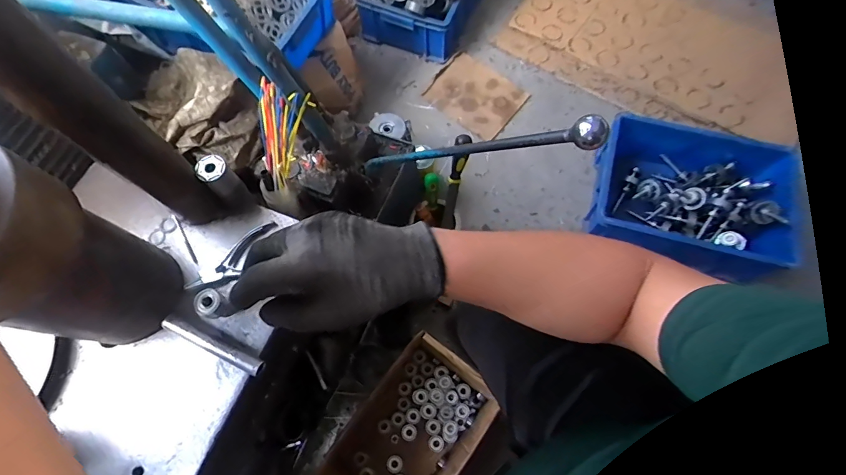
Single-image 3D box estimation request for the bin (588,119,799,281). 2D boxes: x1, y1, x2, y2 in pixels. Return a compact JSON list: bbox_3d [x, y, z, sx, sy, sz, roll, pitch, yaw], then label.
[{"bbox_3d":[0.601,-0.101,0.958,0.380,0.112,0.297,14,70,8],"label":"bin"}]

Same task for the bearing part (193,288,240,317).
[{"bbox_3d":[-0.254,0.076,0.490,0.031,0.009,0.031,-43,73,-13],"label":"bearing part"}]

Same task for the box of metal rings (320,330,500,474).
[{"bbox_3d":[-0.020,0.364,0.770,0.190,0.183,0.300,35,74,15],"label":"box of metal rings"}]

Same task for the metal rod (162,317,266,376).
[{"bbox_3d":[-0.255,0.133,0.506,0.137,0.022,0.018,22,71,11],"label":"metal rod"}]

